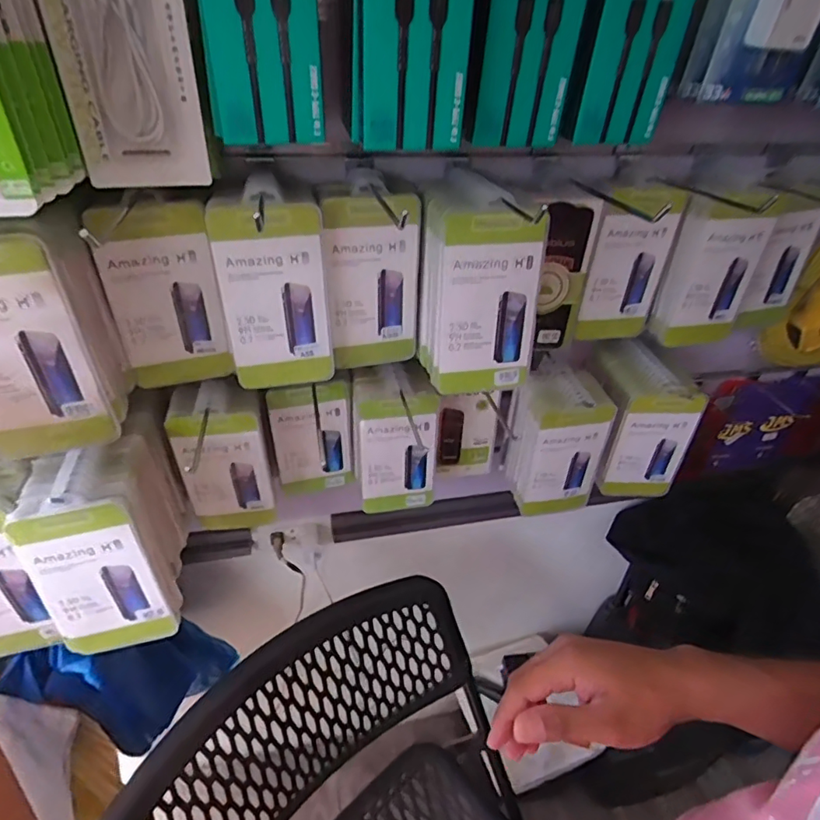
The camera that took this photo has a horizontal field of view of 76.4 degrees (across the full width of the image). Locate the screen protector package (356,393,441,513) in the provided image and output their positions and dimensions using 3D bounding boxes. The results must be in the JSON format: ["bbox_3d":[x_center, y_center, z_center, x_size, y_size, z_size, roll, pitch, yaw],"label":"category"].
[{"bbox_3d":[-0.014,0.055,0.608,0.086,0.166,0.024,1,38,-4],"label":"screen protector package"}]

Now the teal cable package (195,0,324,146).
[{"bbox_3d":[-0.094,-0.247,0.320,0.073,0.151,0.014,-2,42,-10],"label":"teal cable package"}]

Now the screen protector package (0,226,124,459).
[{"bbox_3d":[-0.277,-0.041,0.367,0.089,0.169,0.013,-11,37,-14],"label":"screen protector package"}]

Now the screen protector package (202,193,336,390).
[{"bbox_3d":[-0.118,-0.099,0.460,0.090,0.170,0.017,-8,39,-14],"label":"screen protector package"}]

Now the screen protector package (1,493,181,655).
[{"bbox_3d":[-0.276,0.150,0.458,0.094,0.168,0.012,-12,31,-9],"label":"screen protector package"}]

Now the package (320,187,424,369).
[{"bbox_3d":[-0.033,-0.116,0.488,0.086,0.161,0.012,-7,39,-14],"label":"package"}]

